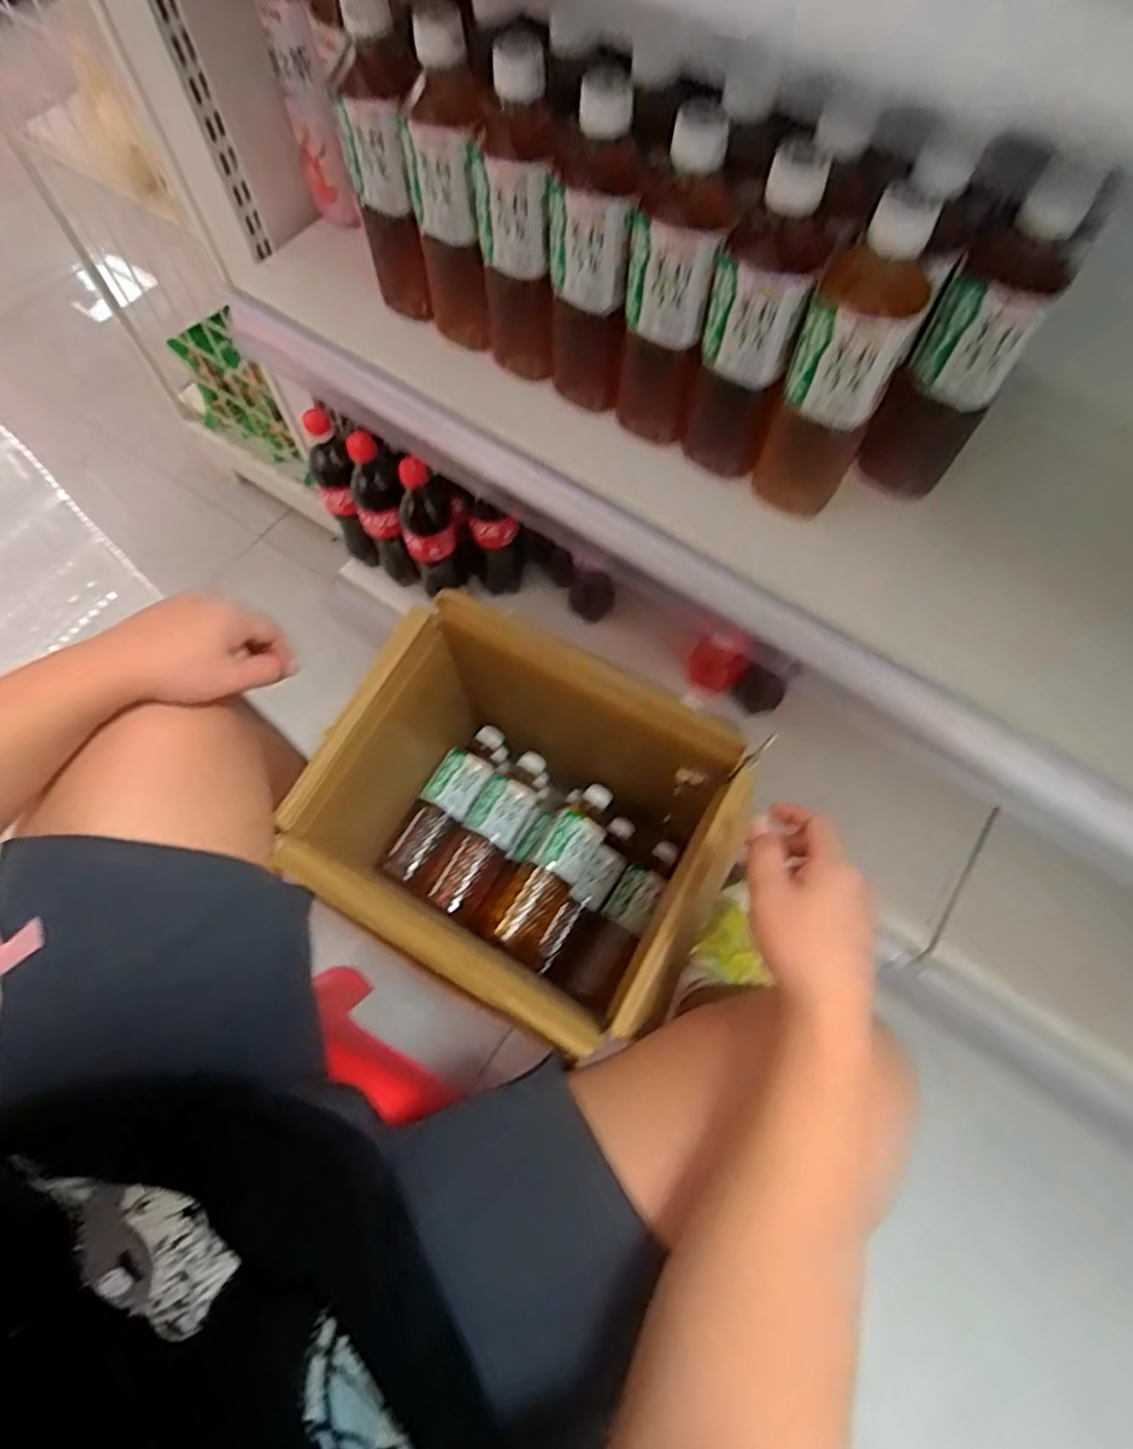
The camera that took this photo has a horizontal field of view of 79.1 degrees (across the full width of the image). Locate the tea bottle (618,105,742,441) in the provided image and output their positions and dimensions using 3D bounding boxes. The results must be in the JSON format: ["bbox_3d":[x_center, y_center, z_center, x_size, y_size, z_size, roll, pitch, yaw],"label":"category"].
[{"bbox_3d":[0.071,-0.286,0.469,0.057,0.215,0.054,11,67,4],"label":"tea bottle"}]

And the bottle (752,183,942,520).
[{"bbox_3d":[0.178,-0.229,0.446,0.059,0.208,0.079,23,69,9],"label":"bottle"}]

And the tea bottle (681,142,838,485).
[{"bbox_3d":[0.123,-0.257,0.462,0.063,0.197,0.063,16,68,6],"label":"tea bottle"}]

